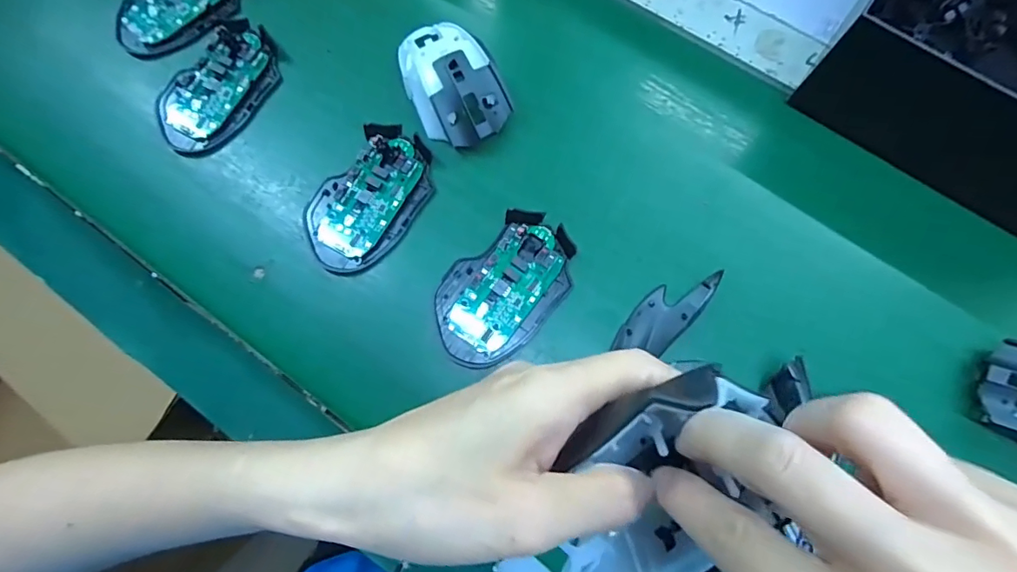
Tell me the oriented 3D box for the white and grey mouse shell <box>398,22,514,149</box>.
[{"bbox_3d":[-0.045,-0.158,0.374,0.065,0.038,0.106,-26,77,-5],"label":"white and grey mouse shell"}]

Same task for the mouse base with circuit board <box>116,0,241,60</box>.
[{"bbox_3d":[-0.272,-0.235,0.405,0.114,0.018,0.067,-36,78,-8],"label":"mouse base with circuit board"}]

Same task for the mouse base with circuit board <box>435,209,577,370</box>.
[{"bbox_3d":[-0.004,0.002,0.342,0.075,0.014,0.113,37,79,10],"label":"mouse base with circuit board"}]

